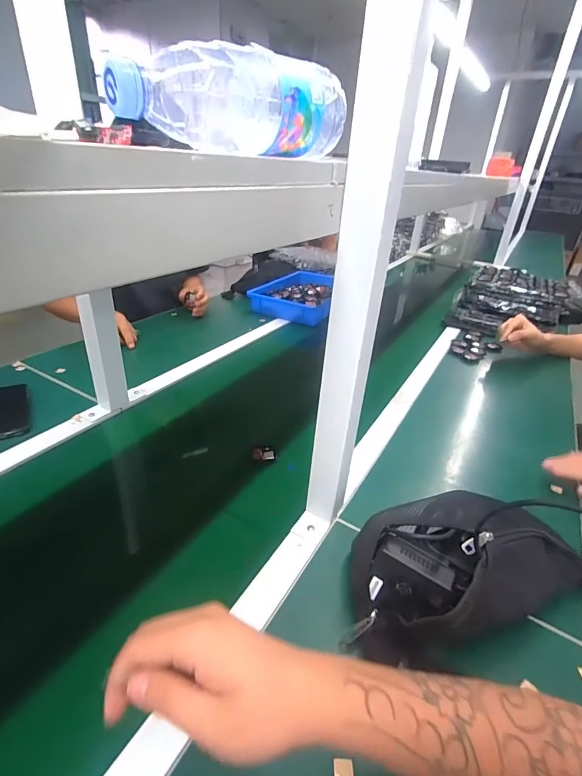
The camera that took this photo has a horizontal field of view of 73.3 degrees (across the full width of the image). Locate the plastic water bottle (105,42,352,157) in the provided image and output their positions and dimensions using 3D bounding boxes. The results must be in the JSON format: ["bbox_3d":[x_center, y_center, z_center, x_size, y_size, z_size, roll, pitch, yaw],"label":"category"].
[{"bbox_3d":[-0.047,-0.220,0.301,0.189,0.063,0.064,-15,36,-30],"label":"plastic water bottle"}]

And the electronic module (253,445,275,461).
[{"bbox_3d":[-0.044,0.107,0.637,0.035,0.010,0.028,1,31,-6],"label":"electronic module"}]

